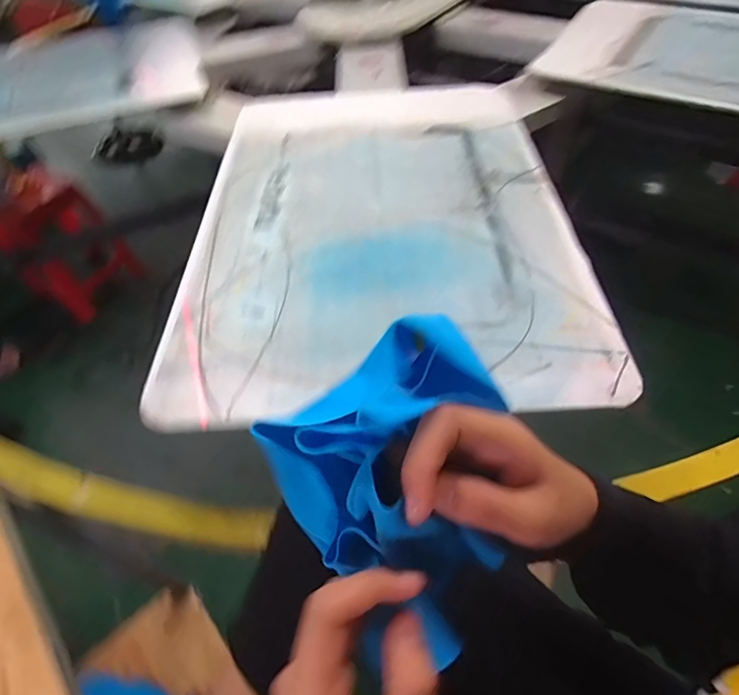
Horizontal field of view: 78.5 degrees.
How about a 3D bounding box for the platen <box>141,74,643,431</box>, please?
[{"bbox_3d":[0.020,-0.267,0.785,0.599,0.025,0.869,-2,53,2],"label":"platen"}]

